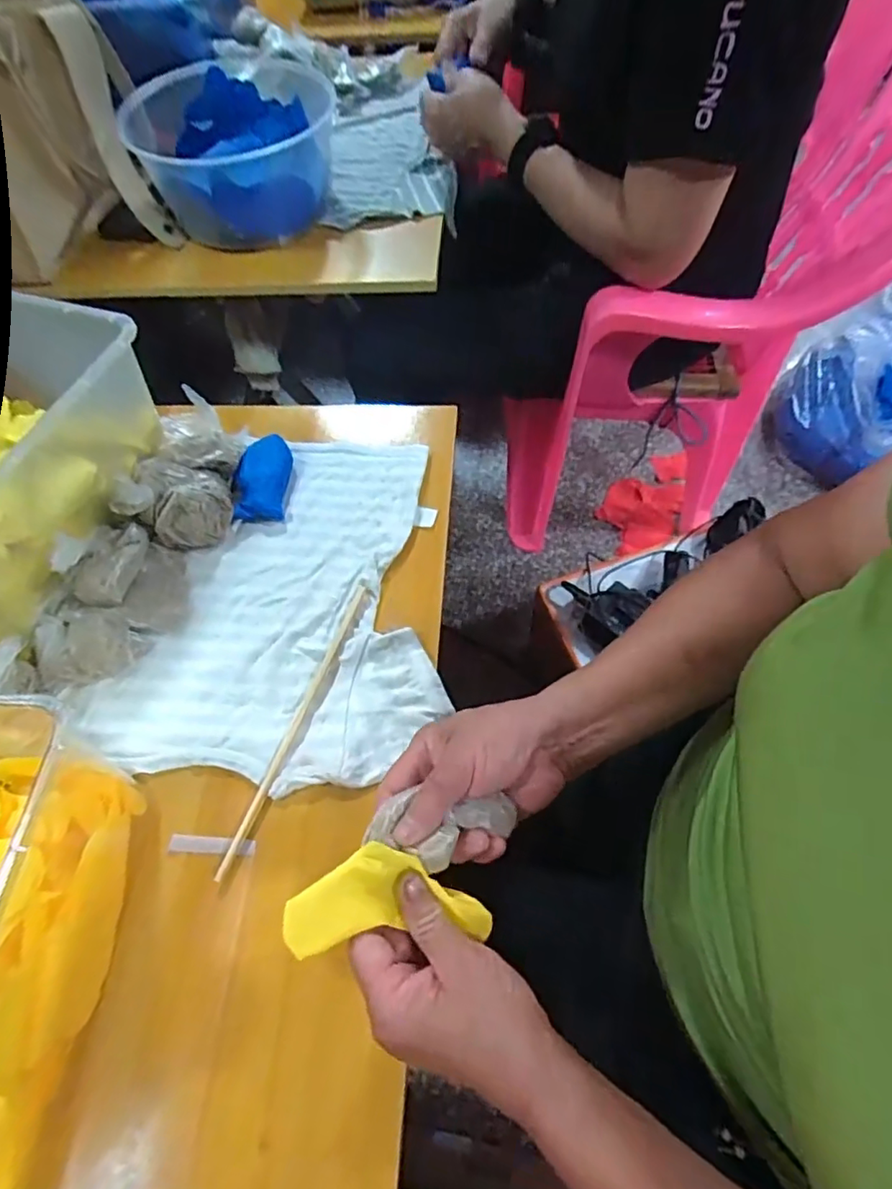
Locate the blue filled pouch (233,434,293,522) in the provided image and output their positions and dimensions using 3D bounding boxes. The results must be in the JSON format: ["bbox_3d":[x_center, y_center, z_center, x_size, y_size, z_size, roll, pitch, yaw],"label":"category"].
[{"bbox_3d":[-0.167,-0.110,0.526,0.043,0.018,0.092,-1,60,3],"label":"blue filled pouch"}]

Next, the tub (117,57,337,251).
[{"bbox_3d":[-0.238,-0.509,0.655,0.210,0.100,0.230,-1,60,2],"label":"tub"}]

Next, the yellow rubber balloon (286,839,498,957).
[{"bbox_3d":[-0.030,0.160,0.307,0.106,0.015,0.047,2,59,-12],"label":"yellow rubber balloon"}]

